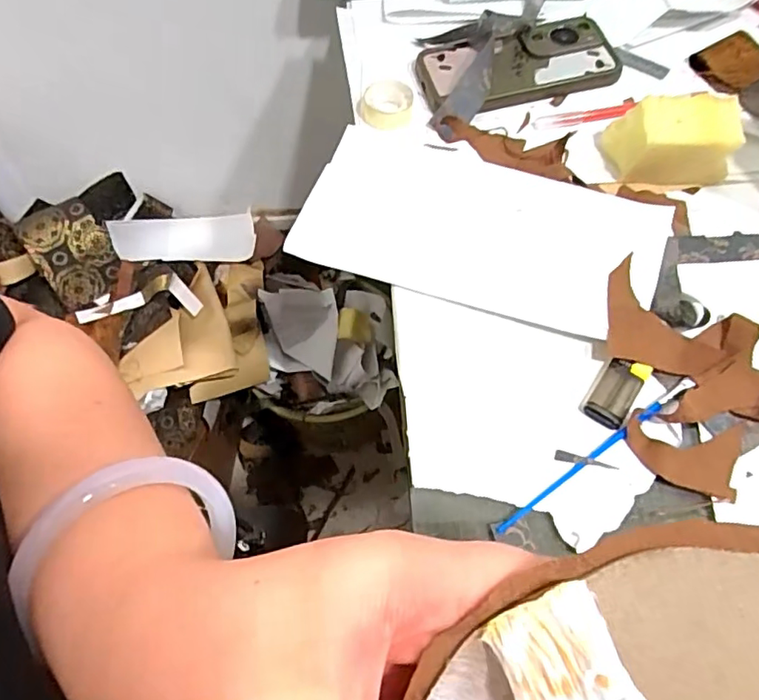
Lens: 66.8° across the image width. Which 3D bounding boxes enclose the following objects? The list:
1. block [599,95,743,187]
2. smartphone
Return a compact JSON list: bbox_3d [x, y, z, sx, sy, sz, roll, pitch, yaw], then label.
[{"bbox_3d":[0.208,-0.153,0.414,0.084,0.051,0.052,-1,61,2],"label":"block"},{"bbox_3d":[0.116,-0.242,0.484,0.161,0.018,0.083,-6,60,-1],"label":"smartphone"}]

